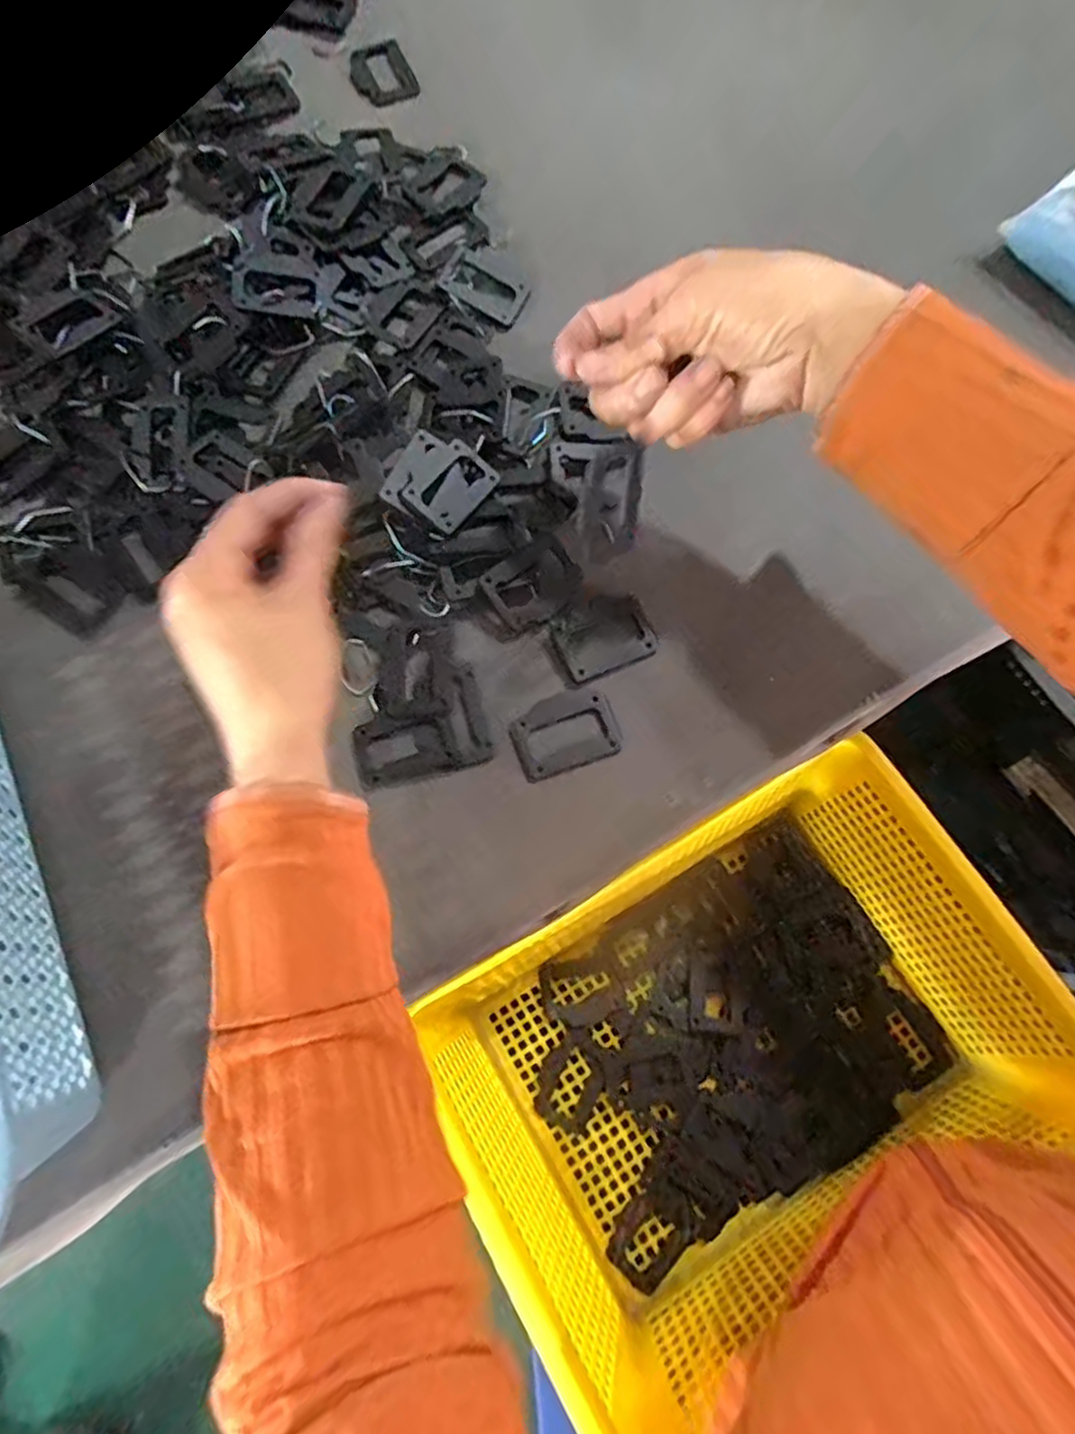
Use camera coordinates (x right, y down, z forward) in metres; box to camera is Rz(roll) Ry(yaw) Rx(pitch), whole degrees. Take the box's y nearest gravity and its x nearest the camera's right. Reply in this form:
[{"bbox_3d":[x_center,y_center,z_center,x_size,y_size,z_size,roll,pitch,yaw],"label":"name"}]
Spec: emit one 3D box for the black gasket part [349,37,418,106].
[{"bbox_3d":[-0.102,-0.425,0.468,0.040,0.006,0.052,-18,76,-4],"label":"black gasket part"}]

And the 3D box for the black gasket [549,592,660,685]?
[{"bbox_3d":[0.034,-0.043,0.370,0.050,0.009,0.038,-23,76,-5],"label":"black gasket"}]

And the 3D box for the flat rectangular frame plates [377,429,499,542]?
[{"bbox_3d":[-0.052,-0.124,0.371,0.047,0.006,0.052,37,69,-4],"label":"flat rectangular frame plates"}]

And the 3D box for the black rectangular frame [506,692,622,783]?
[{"bbox_3d":[0.014,0.007,0.362,0.053,0.004,0.039,-19,76,-4],"label":"black rectangular frame"}]

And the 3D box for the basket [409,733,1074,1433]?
[{"bbox_3d":[0.119,0.179,0.392,0.284,0.104,0.226,-26,77,-6],"label":"basket"}]

